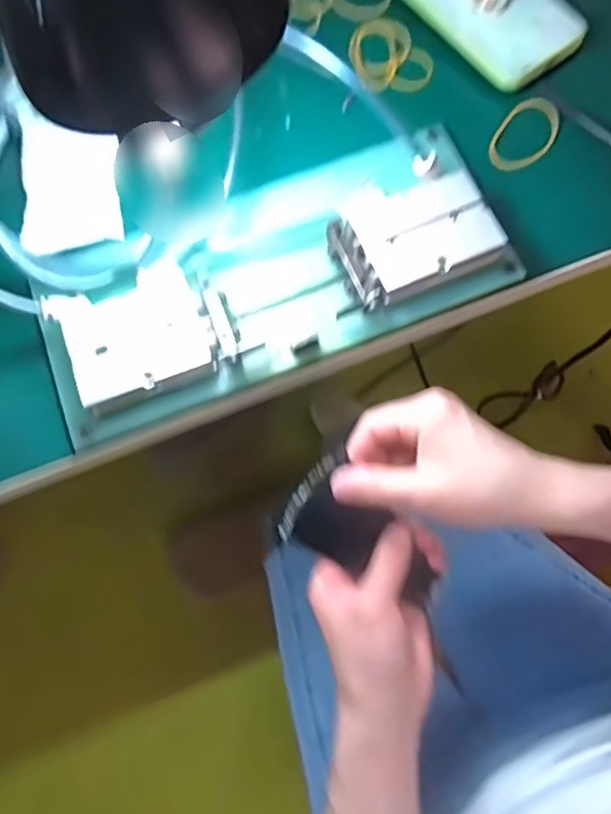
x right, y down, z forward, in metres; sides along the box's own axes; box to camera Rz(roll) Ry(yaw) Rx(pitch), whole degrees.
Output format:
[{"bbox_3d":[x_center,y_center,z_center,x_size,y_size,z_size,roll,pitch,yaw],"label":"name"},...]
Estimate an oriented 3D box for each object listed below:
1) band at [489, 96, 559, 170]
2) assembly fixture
[{"bbox_3d":[0.144,-0.177,0.383,0.035,0.004,0.059,34,83,8],"label":"band"},{"bbox_3d":[-0.020,-0.080,0.345,0.268,0.027,0.111,-21,74,-4],"label":"assembly fixture"}]

